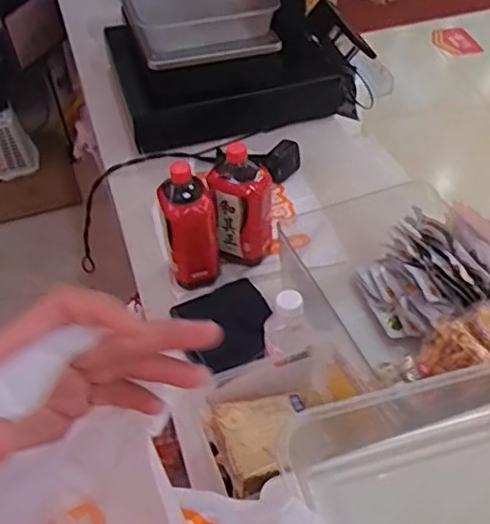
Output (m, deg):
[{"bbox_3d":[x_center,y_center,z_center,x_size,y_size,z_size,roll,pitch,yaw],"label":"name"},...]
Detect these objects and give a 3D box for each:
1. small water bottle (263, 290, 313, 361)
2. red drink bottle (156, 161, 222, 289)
[{"bbox_3d":[0.053,0.084,0.739,0.059,0.098,0.046,2,43,5],"label":"small water bottle"},{"bbox_3d":[-0.081,-0.054,0.891,0.078,0.189,0.065,-8,43,-6],"label":"red drink bottle"}]

